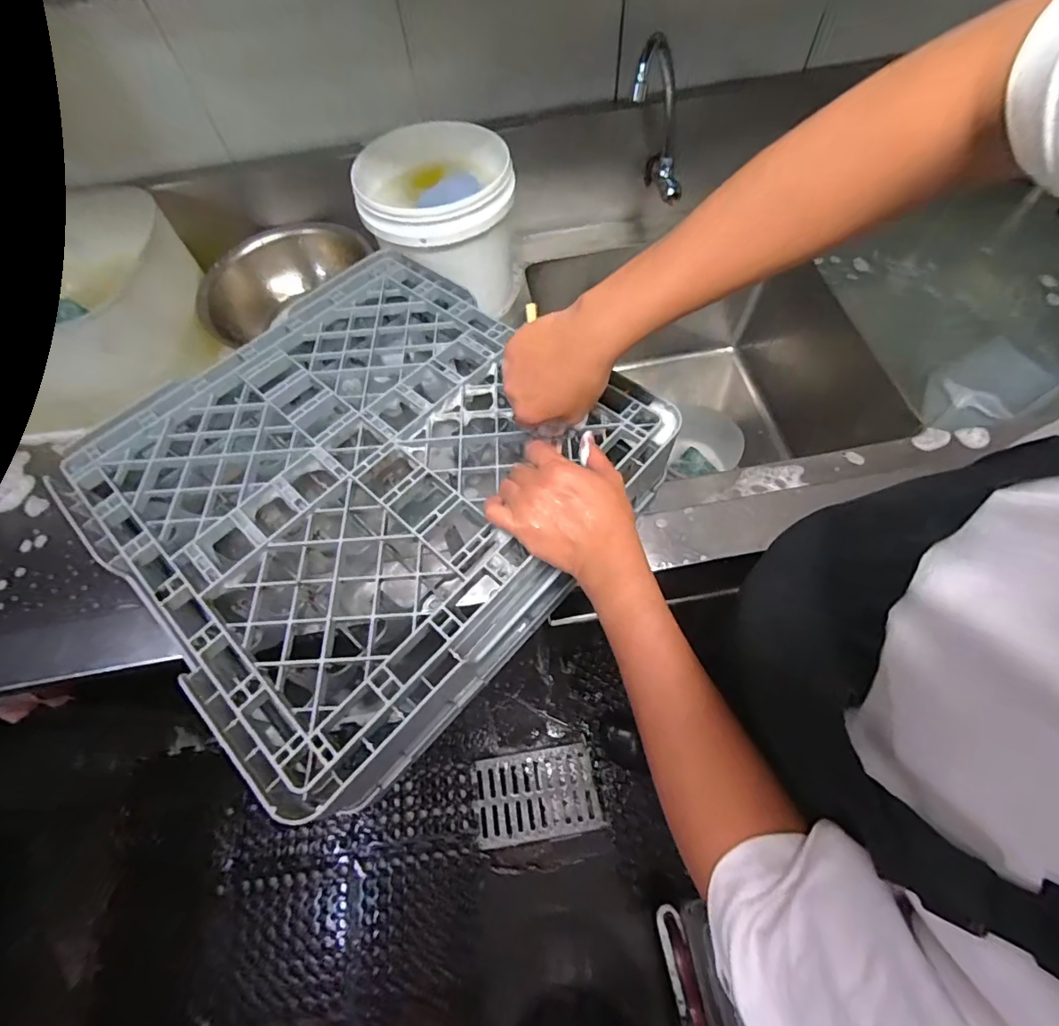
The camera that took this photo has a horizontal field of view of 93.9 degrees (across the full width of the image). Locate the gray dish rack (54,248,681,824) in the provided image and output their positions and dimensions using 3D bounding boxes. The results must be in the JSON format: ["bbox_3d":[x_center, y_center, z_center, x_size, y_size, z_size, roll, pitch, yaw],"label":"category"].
[{"bbox_3d":[-0.169,-0.046,0.541,0.469,0.097,0.476,39,73,19],"label":"gray dish rack"}]

